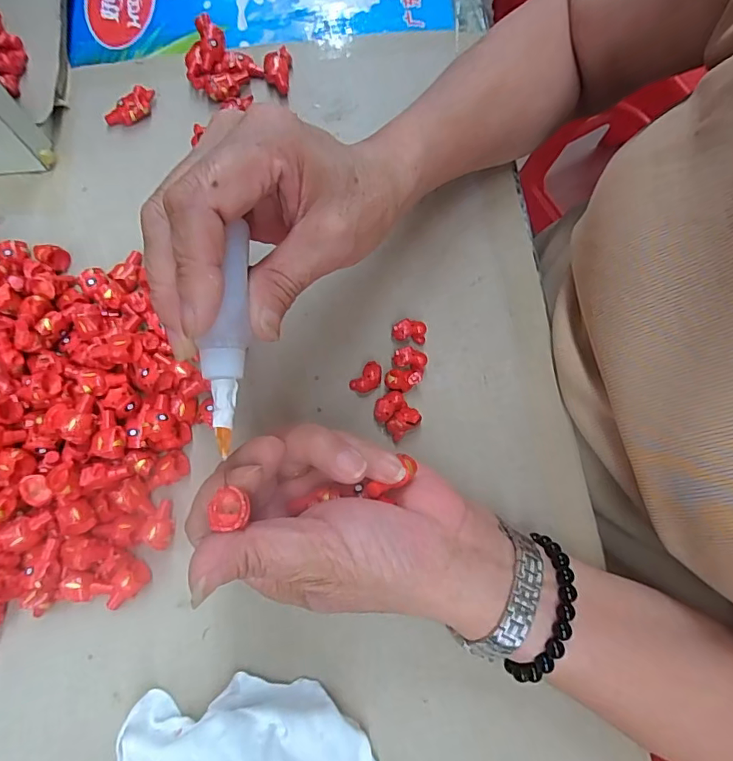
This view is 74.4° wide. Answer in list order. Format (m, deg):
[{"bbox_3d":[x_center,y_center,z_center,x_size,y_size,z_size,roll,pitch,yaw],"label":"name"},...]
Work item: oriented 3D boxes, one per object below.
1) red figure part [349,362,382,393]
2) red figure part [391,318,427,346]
[{"bbox_3d":[0.001,0.000,0.290,0.020,0.014,0.013,-41,79,-10],"label":"red figure part"},{"bbox_3d":[0.026,-0.030,0.297,0.021,0.013,0.011,8,75,2],"label":"red figure part"}]

